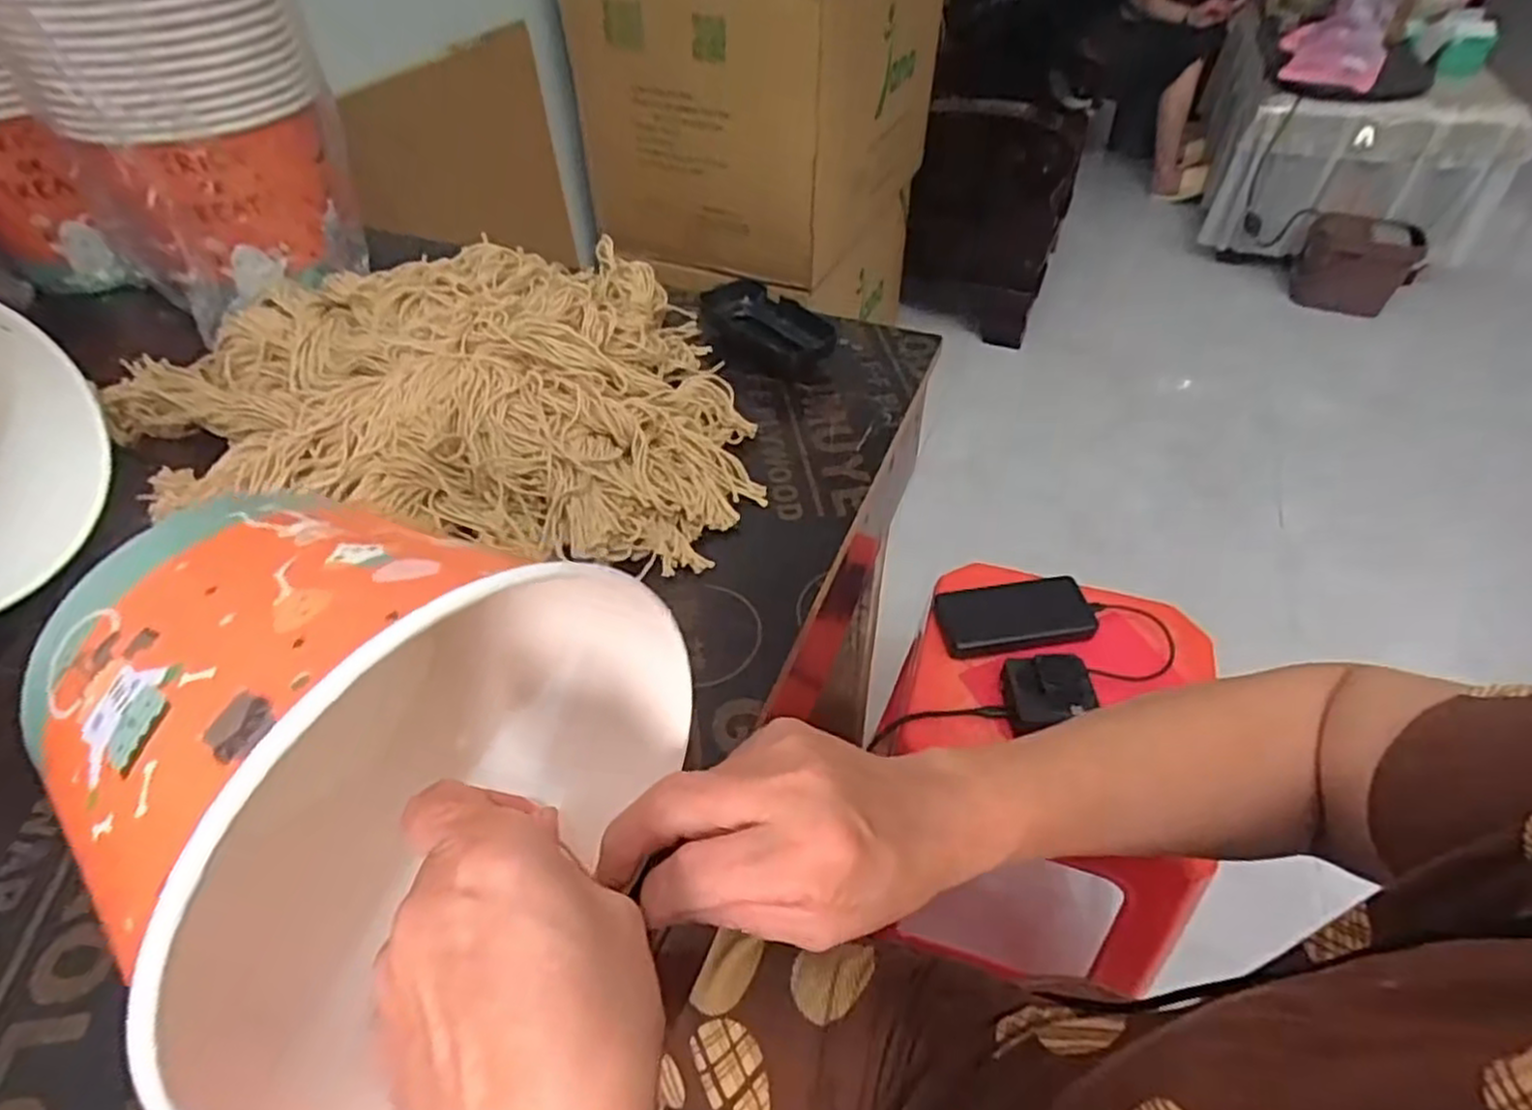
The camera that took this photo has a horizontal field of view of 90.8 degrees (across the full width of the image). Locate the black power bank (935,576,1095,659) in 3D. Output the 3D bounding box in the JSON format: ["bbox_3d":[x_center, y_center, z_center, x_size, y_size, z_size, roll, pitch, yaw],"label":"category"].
[{"bbox_3d":[0.258,0.063,0.789,0.157,0.017,0.080,-6,47,-5],"label":"black power bank"}]

